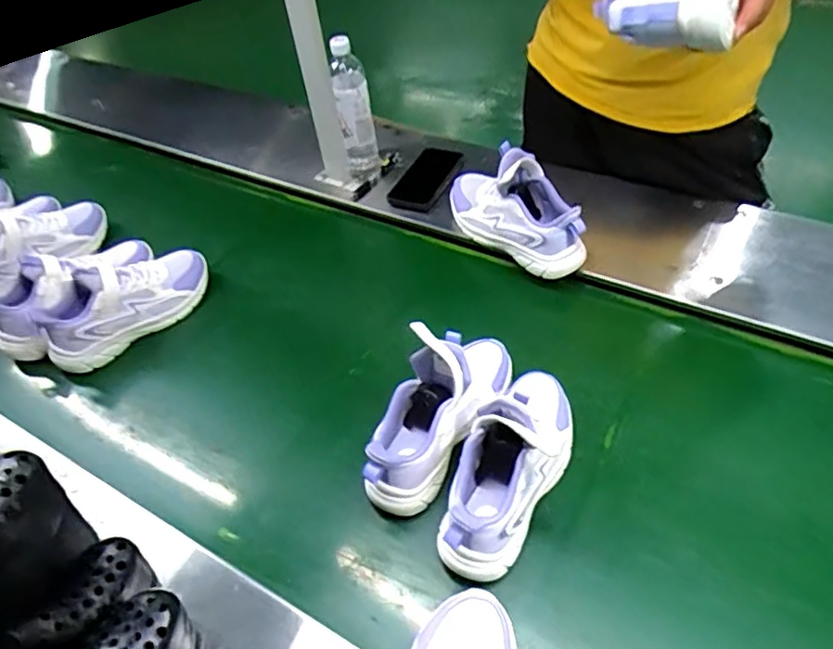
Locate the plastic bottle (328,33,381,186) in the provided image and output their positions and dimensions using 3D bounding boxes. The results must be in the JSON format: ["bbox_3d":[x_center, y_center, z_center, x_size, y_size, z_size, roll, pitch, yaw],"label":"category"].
[{"bbox_3d":[-0.099,-0.343,0.974,0.055,0.238,0.076,-8,48,-1],"label":"plastic bottle"}]

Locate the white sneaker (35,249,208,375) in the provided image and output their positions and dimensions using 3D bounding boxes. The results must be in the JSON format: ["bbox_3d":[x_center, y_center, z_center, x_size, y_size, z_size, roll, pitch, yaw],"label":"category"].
[{"bbox_3d":[-0.436,-0.046,0.887,0.253,0.109,0.090,-37,55,-25],"label":"white sneaker"}]

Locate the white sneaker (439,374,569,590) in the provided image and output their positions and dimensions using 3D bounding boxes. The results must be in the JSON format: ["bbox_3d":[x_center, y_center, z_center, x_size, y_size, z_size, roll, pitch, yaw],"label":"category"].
[{"bbox_3d":[0.105,0.142,0.638,0.085,0.131,0.244,23,54,24],"label":"white sneaker"}]

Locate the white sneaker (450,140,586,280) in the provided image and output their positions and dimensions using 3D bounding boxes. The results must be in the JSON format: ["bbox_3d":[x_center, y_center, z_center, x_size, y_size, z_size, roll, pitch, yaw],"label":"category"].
[{"bbox_3d":[0.132,-0.183,0.861,0.083,0.142,0.246,-30,52,-20],"label":"white sneaker"}]

